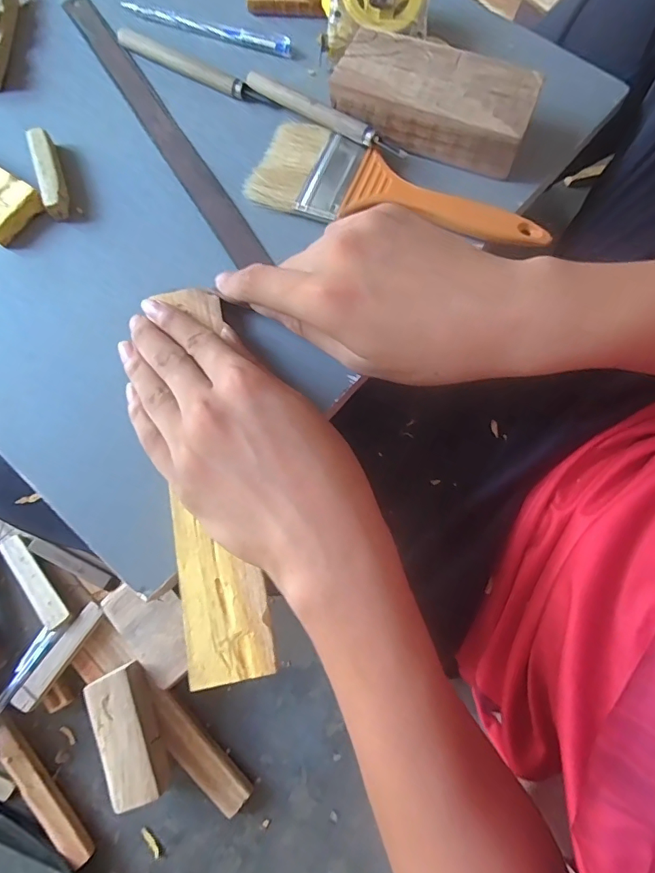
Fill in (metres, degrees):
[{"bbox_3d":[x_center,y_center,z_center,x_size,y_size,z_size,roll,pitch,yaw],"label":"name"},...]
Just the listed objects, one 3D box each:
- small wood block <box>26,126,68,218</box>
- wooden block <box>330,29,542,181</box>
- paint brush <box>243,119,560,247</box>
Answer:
[{"bbox_3d":[-0.185,-0.174,0.320,0.014,0.017,0.069,-18,75,-7],"label":"small wood block"},{"bbox_3d":[0.069,-0.219,0.316,0.123,0.034,0.055,21,74,4],"label":"wooden block"},{"bbox_3d":[0.046,-0.164,0.310,0.186,0.011,0.066,12,74,2],"label":"paint brush"}]

